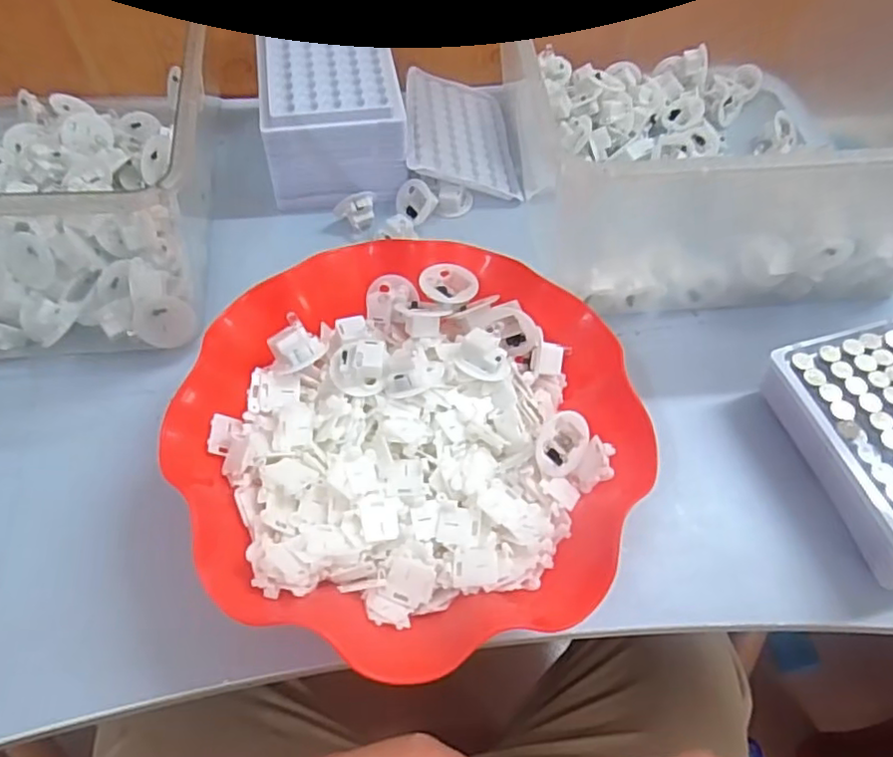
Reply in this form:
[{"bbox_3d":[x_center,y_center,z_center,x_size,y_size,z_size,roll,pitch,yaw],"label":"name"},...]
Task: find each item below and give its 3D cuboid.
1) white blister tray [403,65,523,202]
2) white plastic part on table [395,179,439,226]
[{"bbox_3d":[0.009,-0.197,0.502,0.088,0.007,0.123,8,56,-22],"label":"white blister tray"},{"bbox_3d":[-0.022,-0.131,0.474,0.030,0.030,0.018,45,22,13],"label":"white plastic part on table"}]

